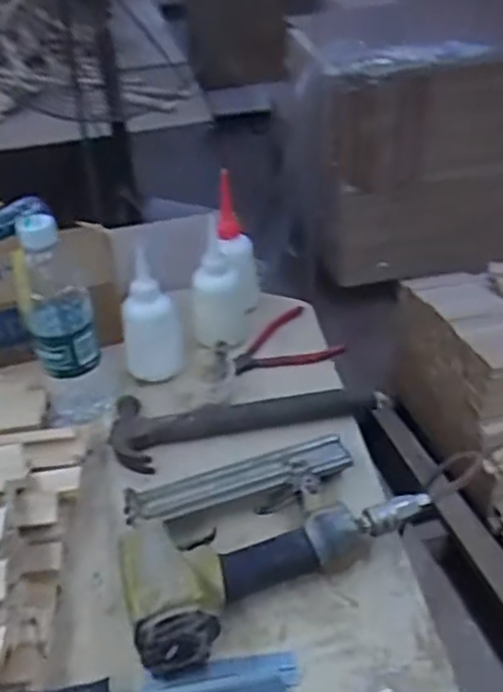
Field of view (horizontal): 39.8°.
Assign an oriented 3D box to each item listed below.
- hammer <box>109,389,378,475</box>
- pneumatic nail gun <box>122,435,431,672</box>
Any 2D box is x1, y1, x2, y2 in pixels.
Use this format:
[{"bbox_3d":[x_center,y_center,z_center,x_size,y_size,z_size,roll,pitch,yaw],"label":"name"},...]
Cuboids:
[{"bbox_3d":[-0.010,0.071,0.736,0.275,0.032,0.095,-12,35,-8],"label":"hammer"},{"bbox_3d":[-0.002,0.152,0.600,0.261,0.063,0.157,-25,39,-24],"label":"pneumatic nail gun"}]

